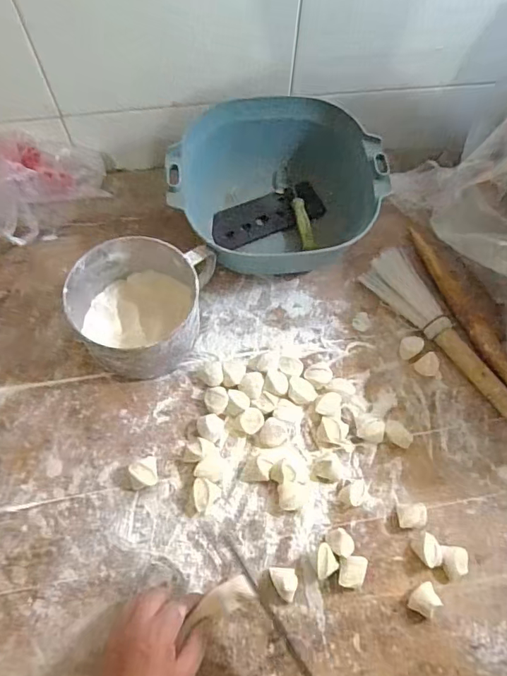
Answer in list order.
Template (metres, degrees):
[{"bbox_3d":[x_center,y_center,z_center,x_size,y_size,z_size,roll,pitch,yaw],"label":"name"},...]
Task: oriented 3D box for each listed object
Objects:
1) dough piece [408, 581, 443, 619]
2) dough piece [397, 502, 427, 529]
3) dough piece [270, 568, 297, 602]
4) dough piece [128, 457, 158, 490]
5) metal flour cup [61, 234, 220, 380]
[{"bbox_3d":[0.174,0.265,0.488,0.031,0.024,0.023,-40,74,-18],"label":"dough piece"},{"bbox_3d":[0.170,0.192,0.517,0.029,0.019,0.023,-5,67,-5],"label":"dough piece"},{"bbox_3d":[0.033,0.250,0.490,0.026,0.018,0.033,-14,68,-9],"label":"dough piece"},{"bbox_3d":[-0.120,0.146,0.522,0.029,0.019,0.031,-10,67,-7],"label":"dough piece"},{"bbox_3d":[-0.135,-0.039,0.569,0.145,0.087,0.156,1,66,-3],"label":"metal flour cup"}]

